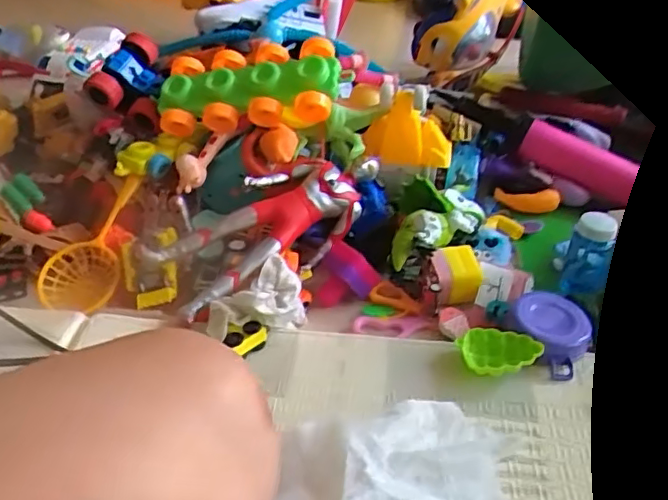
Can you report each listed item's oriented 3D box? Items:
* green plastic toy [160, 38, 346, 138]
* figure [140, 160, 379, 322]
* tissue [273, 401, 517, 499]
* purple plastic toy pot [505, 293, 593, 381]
[{"bbox_3d":[-0.090,-0.165,0.611,0.197,0.051,0.086,-3,75,16],"label":"green plastic toy"},{"bbox_3d":[-0.062,-0.029,0.570,0.219,0.061,0.087,-31,46,-33],"label":"figure"},{"bbox_3d":[0.035,0.143,0.390,0.171,0.044,0.101,-12,39,-15],"label":"tissue"},{"bbox_3d":[0.179,0.066,0.498,0.062,0.029,0.065,-1,37,0],"label":"purple plastic toy pot"}]

